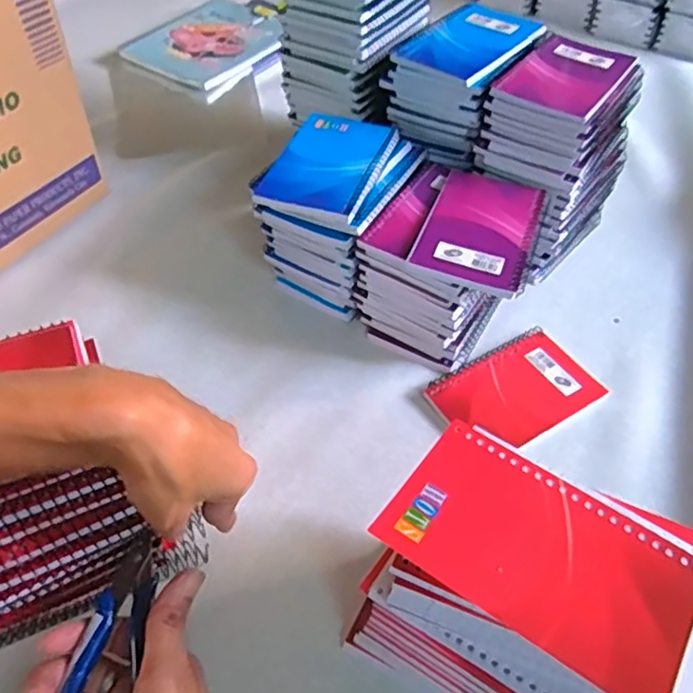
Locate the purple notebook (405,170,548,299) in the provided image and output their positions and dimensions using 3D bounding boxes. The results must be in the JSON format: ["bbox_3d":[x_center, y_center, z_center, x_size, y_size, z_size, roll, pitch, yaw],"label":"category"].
[{"bbox_3d":[0.108,-0.097,0.497,0.083,0.011,0.141,17,50,12],"label":"purple notebook"}]

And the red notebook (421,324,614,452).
[{"bbox_3d":[0.136,0.036,0.510,0.129,0.007,0.084,-25,52,-23],"label":"red notebook"}]

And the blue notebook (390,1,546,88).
[{"bbox_3d":[0.115,-0.276,0.564,0.084,0.013,0.134,31,54,23],"label":"blue notebook"}]

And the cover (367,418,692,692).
[{"bbox_3d":[0.085,0.088,0.275,0.127,0.005,0.076,29,52,23],"label":"cover"}]

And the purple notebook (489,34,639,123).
[{"bbox_3d":[0.188,-0.231,0.531,0.083,0.011,0.127,29,55,20],"label":"purple notebook"}]

